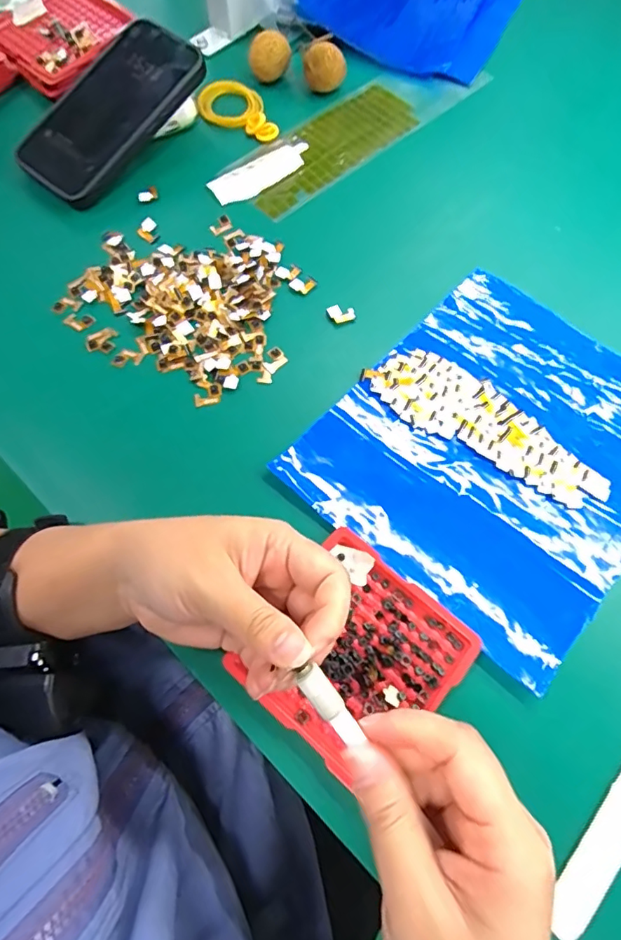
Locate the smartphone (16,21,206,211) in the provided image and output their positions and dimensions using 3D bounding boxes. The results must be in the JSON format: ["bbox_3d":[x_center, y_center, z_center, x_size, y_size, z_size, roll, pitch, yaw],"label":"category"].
[{"bbox_3d":[-0.158,-0.280,0.397,0.079,0.015,0.157,39,83,11],"label":"smartphone"}]

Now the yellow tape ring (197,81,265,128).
[{"bbox_3d":[-0.070,-0.322,0.447,0.053,0.014,0.046,9,67,3],"label":"yellow tape ring"}]

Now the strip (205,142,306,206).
[{"bbox_3d":[-0.040,-0.247,0.422,0.092,0.004,0.030,-36,72,-14],"label":"strip"}]

